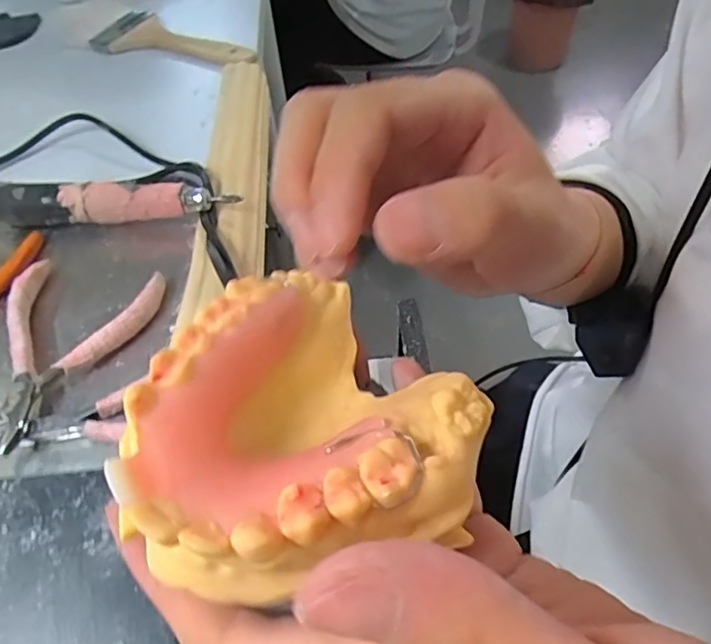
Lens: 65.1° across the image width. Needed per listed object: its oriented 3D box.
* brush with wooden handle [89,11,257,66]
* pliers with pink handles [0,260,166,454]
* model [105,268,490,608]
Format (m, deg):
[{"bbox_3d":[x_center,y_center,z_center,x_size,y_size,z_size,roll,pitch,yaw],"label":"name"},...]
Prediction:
[{"bbox_3d":[-0.172,-0.256,0.518,0.161,0.012,0.070,29,60,22],"label":"brush with wooden handle"},{"bbox_3d":[-0.174,0.009,0.311,0.081,0.017,0.121,22,57,18],"label":"pliers with pink handles"},{"bbox_3d":[-0.012,0.024,0.116,0.068,0.025,0.064,37,63,26],"label":"model"}]

